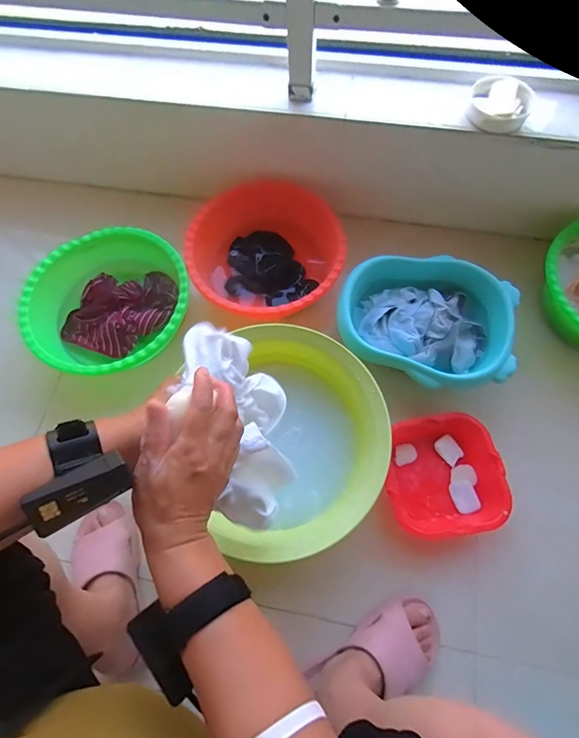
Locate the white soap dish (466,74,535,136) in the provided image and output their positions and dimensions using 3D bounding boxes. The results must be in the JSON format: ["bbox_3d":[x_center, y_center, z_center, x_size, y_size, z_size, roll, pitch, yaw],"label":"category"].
[{"bbox_3d":[0.356,-0.445,0.637,0.101,0.036,0.097,-1,69,2],"label":"white soap dish"}]

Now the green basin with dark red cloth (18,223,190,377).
[{"bbox_3d":[-0.337,-0.118,0.734,0.290,0.097,0.295,-1,69,2],"label":"green basin with dark red cloth"}]

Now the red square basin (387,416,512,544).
[{"bbox_3d":[0.258,0.179,0.632,0.172,0.061,0.184,-8,68,-1],"label":"red square basin"}]

